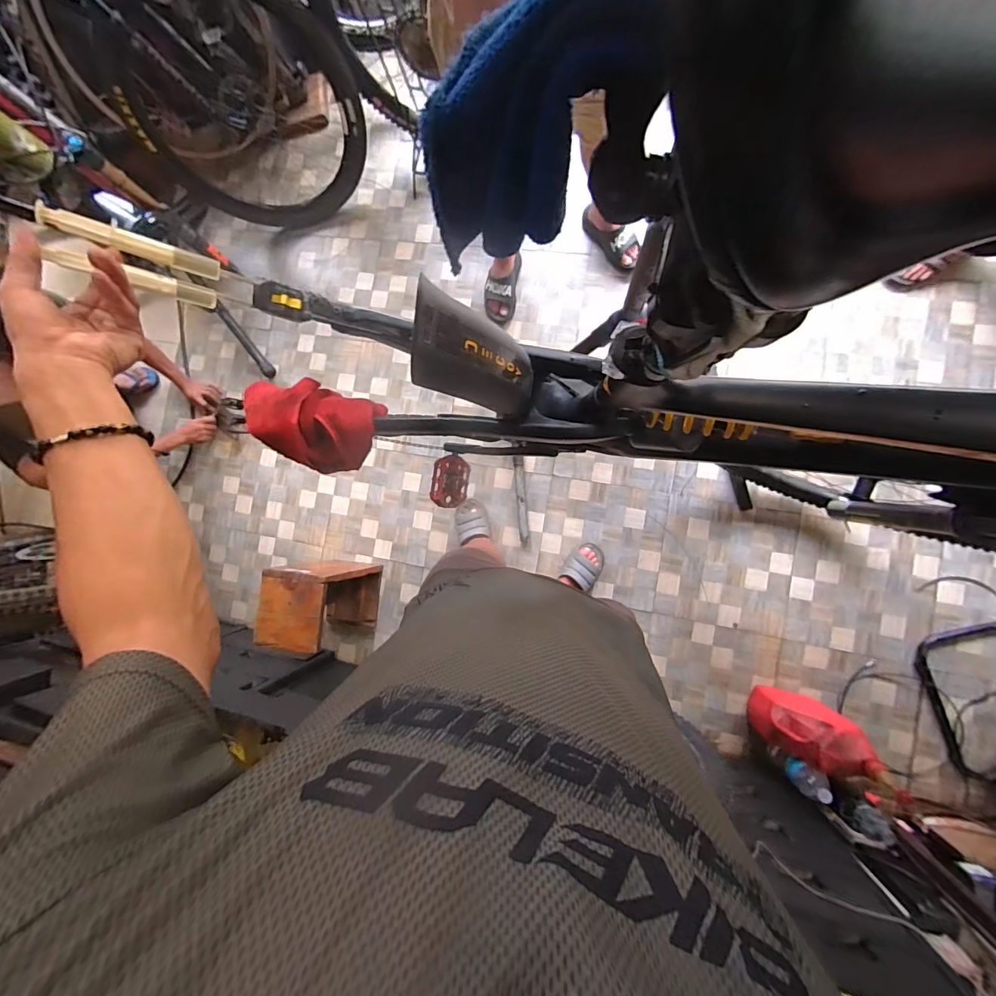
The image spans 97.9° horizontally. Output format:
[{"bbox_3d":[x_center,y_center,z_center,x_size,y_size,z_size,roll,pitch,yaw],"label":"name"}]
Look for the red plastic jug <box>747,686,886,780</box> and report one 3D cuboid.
[{"bbox_3d":[0.871,0.656,1.231,0.187,0.321,0.130,3,87,10],"label":"red plastic jug"}]

